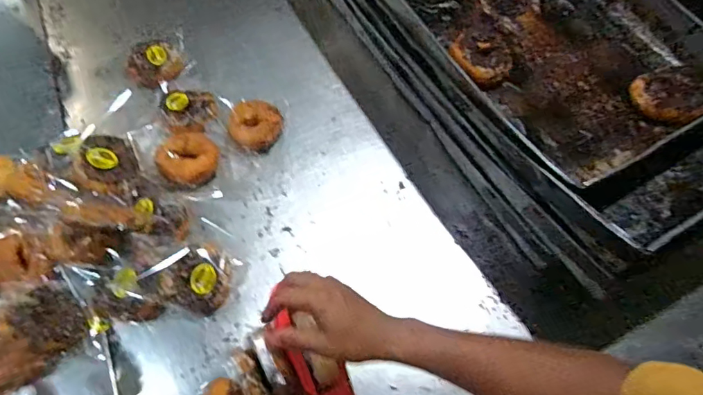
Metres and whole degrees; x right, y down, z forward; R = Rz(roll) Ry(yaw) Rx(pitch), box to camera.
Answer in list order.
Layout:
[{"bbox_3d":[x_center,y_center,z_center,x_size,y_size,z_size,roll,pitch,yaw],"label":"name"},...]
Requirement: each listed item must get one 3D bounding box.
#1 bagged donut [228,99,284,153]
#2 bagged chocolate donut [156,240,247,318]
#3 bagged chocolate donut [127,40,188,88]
[{"bbox_3d":[-0.161,-0.121,0.831,0.089,0.029,0.092,1,61,-1],"label":"bagged donut"},{"bbox_3d":[-0.216,0.115,0.709,0.092,0.049,0.104,26,63,13],"label":"bagged chocolate donut"},{"bbox_3d":[-0.354,-0.249,0.903,0.121,0.043,0.086,-34,67,-19],"label":"bagged chocolate donut"}]

